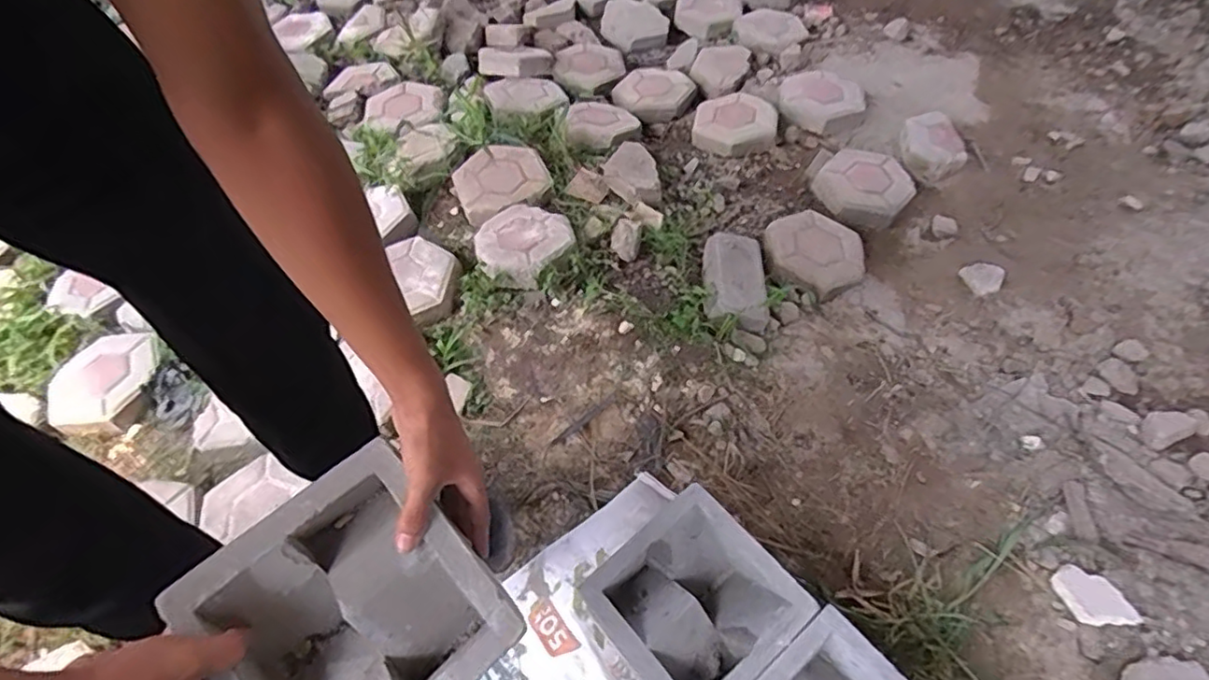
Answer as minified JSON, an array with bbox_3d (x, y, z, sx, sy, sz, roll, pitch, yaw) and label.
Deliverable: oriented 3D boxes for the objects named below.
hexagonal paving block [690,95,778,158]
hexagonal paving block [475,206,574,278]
[{"bbox_3d":[0.323,-0.538,1.527,0.207,0.055,0.222,12,57,11],"label":"hexagonal paving block"},{"bbox_3d":[-0.163,-0.202,1.232,0.196,0.038,0.200,-2,53,-5],"label":"hexagonal paving block"}]

